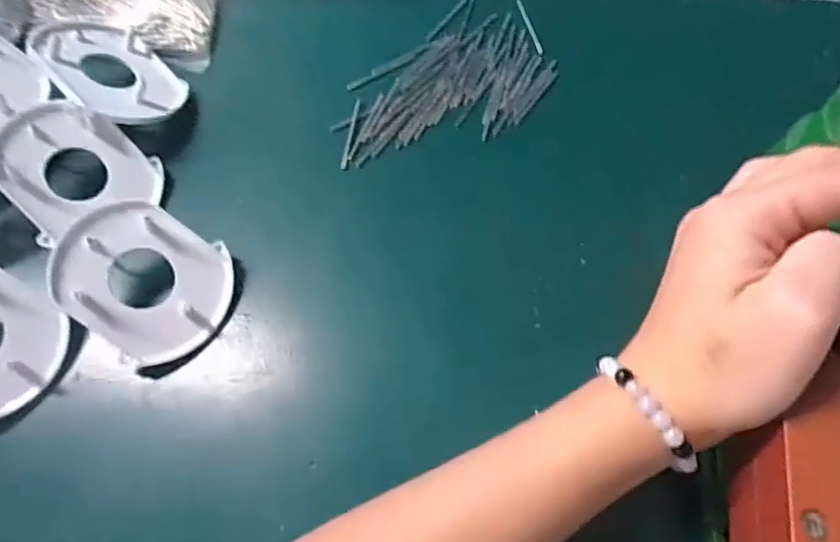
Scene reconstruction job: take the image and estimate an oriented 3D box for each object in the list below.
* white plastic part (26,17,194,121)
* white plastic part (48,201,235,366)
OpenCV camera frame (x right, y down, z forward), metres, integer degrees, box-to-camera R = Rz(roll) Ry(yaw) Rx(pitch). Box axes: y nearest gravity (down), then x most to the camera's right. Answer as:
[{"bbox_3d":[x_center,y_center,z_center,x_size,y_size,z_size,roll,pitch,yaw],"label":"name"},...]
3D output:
[{"bbox_3d":[-0.157,-0.104,0.312,0.071,0.006,0.059,44,40,6],"label":"white plastic part"},{"bbox_3d":[-0.119,0.003,0.264,0.070,0.008,0.060,46,72,-12],"label":"white plastic part"}]

